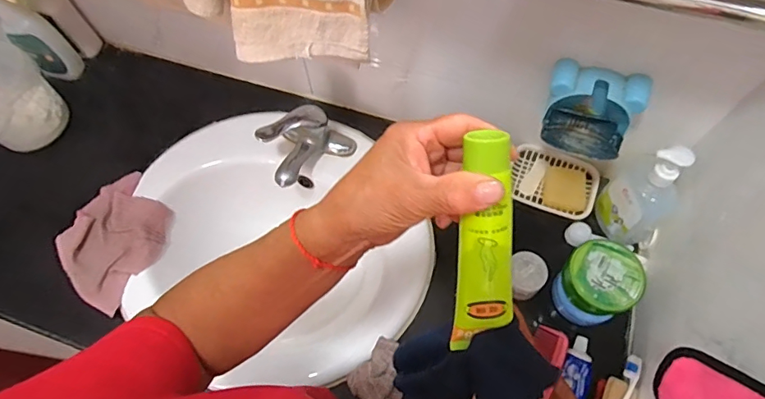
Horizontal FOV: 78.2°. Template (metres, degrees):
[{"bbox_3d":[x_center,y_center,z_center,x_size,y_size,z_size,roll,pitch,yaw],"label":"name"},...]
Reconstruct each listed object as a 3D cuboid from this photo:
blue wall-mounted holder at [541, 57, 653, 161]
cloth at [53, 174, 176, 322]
[{"bbox_3d":[0.259,-0.102,0.604,0.114,0.101,0.097,15,67,9],"label":"blue wall-mounted holder"},{"bbox_3d":[-0.417,0.060,0.740,0.162,0.037,0.193,28,69,14],"label":"cloth"}]

